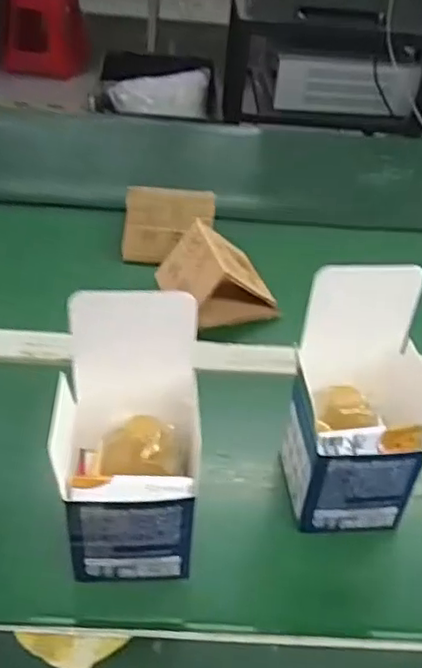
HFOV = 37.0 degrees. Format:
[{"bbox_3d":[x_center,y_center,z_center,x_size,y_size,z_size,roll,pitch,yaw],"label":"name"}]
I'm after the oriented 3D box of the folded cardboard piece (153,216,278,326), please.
[{"bbox_3d":[0.006,-0.066,0.678,0.088,0.065,0.114,-15,45,-23],"label":"folded cardboard piece"}]

